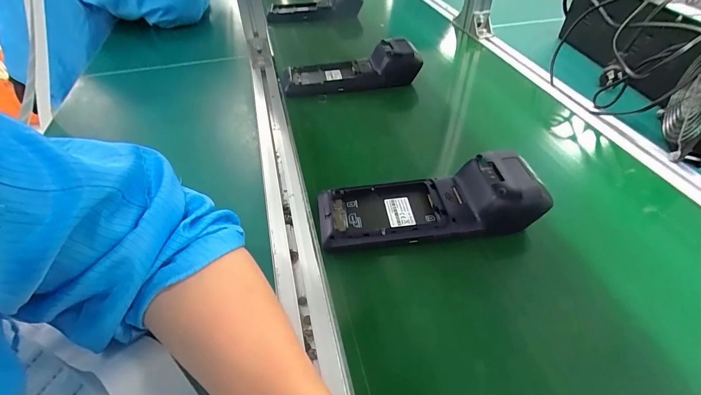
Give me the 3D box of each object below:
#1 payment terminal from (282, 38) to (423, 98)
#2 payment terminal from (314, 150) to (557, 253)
[{"bbox_3d":[-0.003,-0.212,0.567,0.219,0.062,0.072,-2,46,-1],"label":"payment terminal"},{"bbox_3d":[0.075,0.000,0.357,0.216,0.059,0.079,-4,46,-3],"label":"payment terminal"}]

